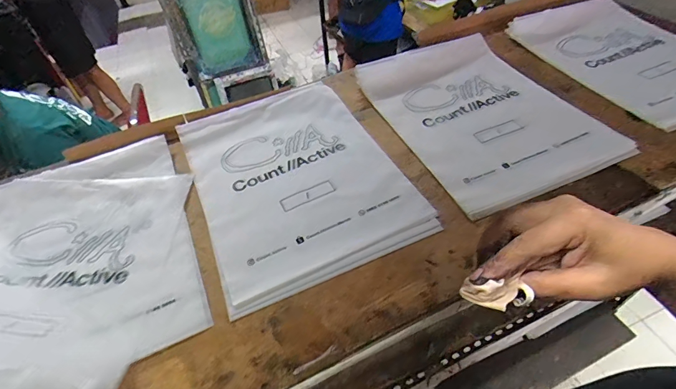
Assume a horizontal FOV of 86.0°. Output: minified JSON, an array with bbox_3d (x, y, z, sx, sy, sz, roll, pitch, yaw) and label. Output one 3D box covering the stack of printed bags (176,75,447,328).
[{"bbox_3d":[-0.069,-0.035,0.530,0.276,0.016,0.364,-23,51,-14],"label":"stack of printed bags"}]

